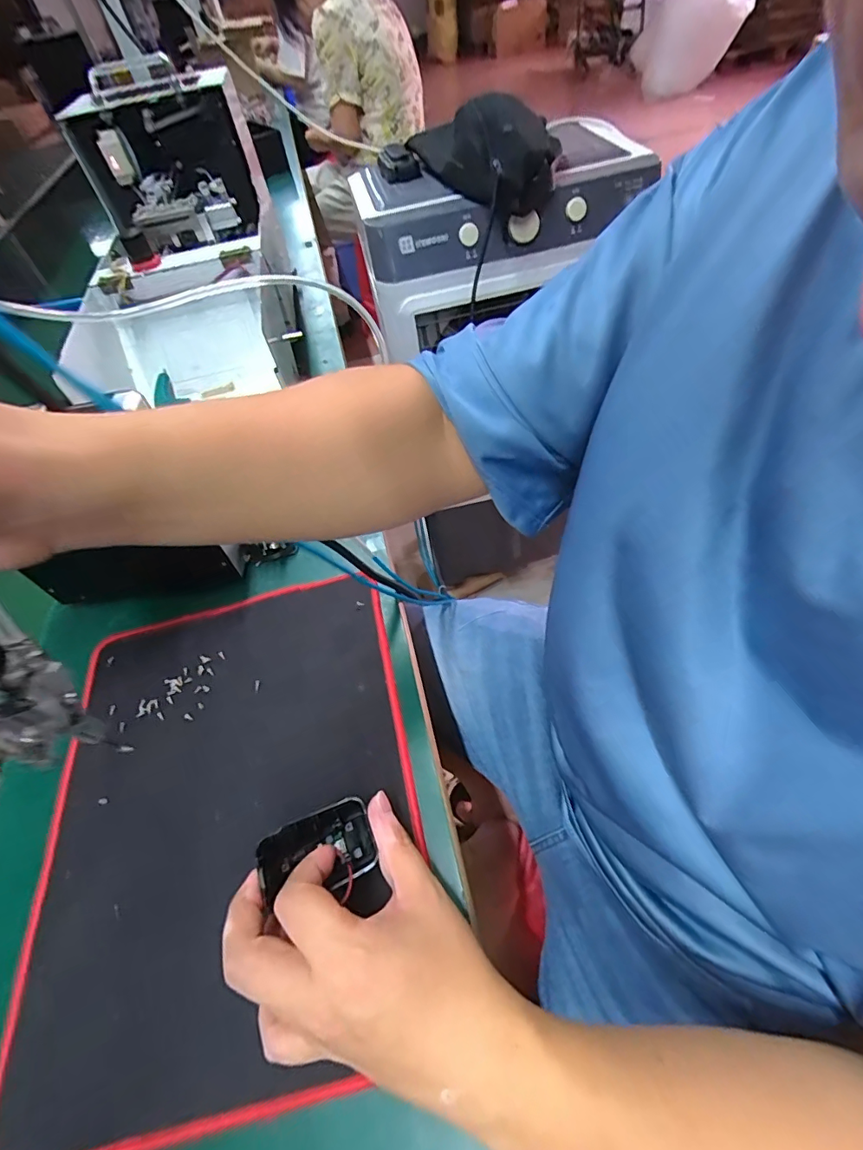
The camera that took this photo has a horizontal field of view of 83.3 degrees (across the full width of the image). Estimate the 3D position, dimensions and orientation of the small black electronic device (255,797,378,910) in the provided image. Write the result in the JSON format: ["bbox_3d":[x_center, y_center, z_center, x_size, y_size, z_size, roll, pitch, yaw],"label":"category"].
[{"bbox_3d":[-0.070,0.173,0.302,0.066,0.022,0.045,-20,54,-12],"label":"small black electronic device"}]

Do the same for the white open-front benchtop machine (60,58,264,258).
[{"bbox_3d":[-0.355,-0.566,0.651,0.200,0.155,0.264,-24,53,-9],"label":"white open-front benchtop machine"}]

